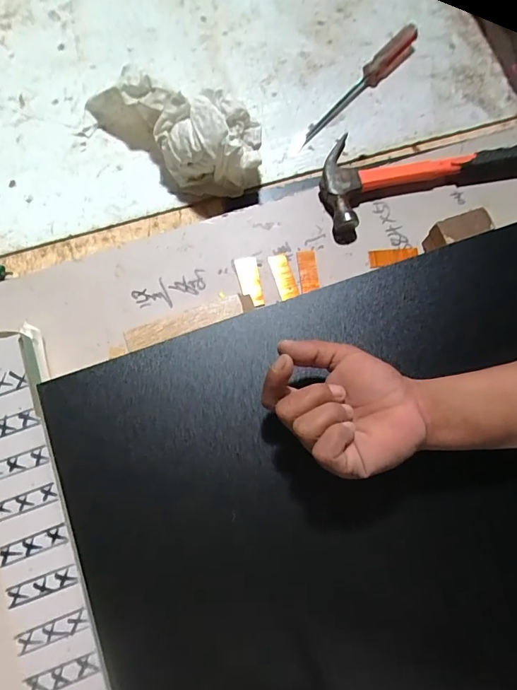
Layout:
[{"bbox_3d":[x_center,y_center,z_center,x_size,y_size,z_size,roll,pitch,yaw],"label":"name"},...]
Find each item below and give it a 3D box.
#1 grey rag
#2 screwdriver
[{"bbox_3d":[-0.091,-0.226,0.436,0.202,0.069,0.086,21,76,3],"label":"grey rag"},{"bbox_3d":[0.115,-0.308,0.511,0.028,0.029,0.236,42,82,9],"label":"screwdriver"}]

